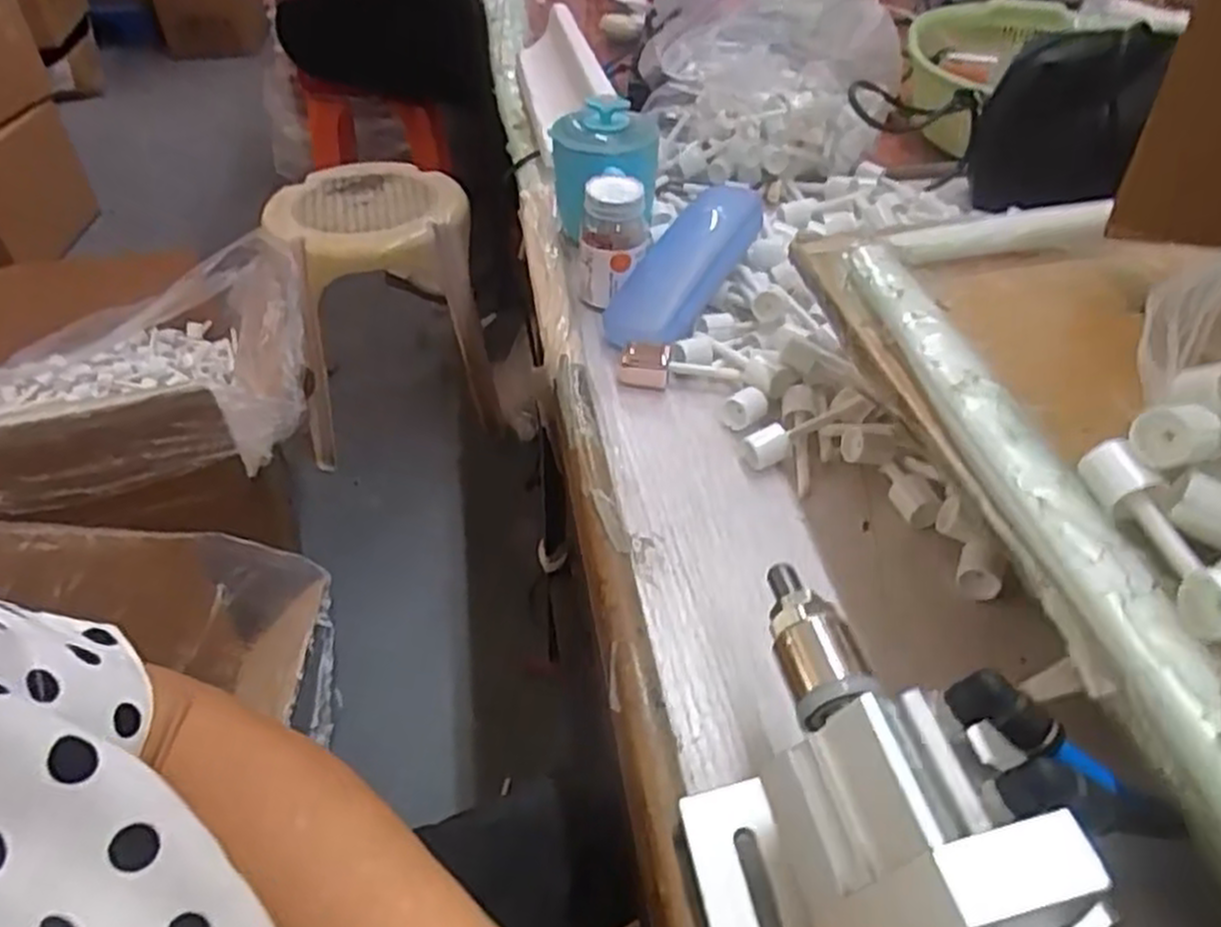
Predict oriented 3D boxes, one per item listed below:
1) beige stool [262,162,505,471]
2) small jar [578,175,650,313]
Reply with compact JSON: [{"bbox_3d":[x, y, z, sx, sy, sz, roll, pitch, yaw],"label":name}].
[{"bbox_3d":[-0.413,-0.288,1.446,0.329,0.394,0.338,-13,45,-17],"label":"beige stool"},{"bbox_3d":[0.001,-0.148,0.538,0.041,0.081,0.041,2,42,-2],"label":"small jar"}]

